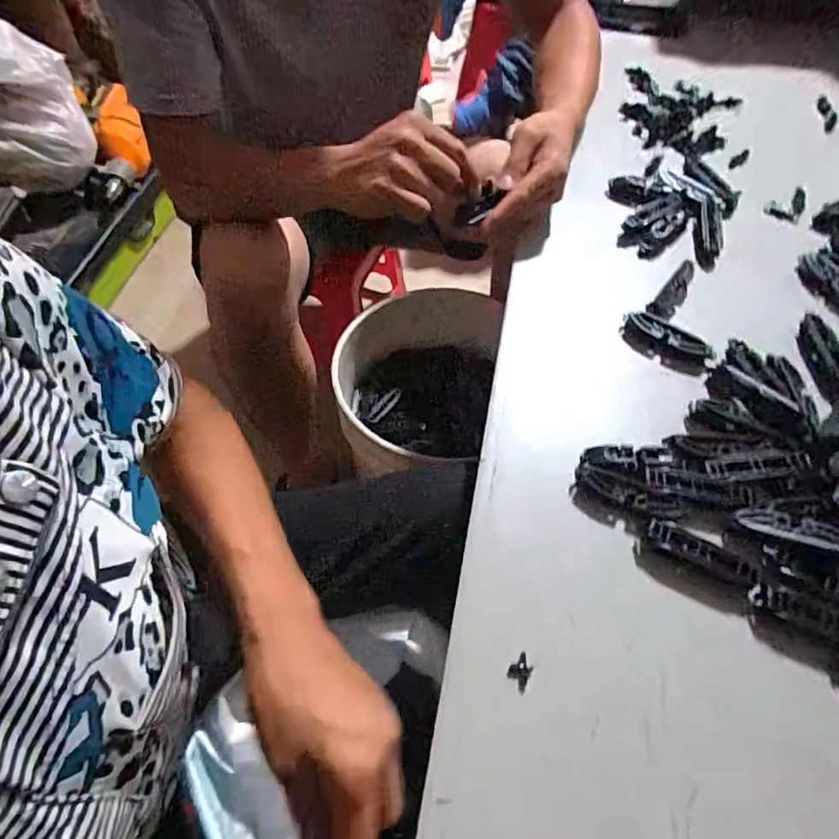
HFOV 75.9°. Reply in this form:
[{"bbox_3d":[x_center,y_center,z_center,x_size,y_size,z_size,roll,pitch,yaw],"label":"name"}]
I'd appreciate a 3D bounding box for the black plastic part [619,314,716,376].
[{"bbox_3d":[0.217,-0.067,0.475,0.078,0.017,0.028,32,62,19],"label":"black plastic part"}]

